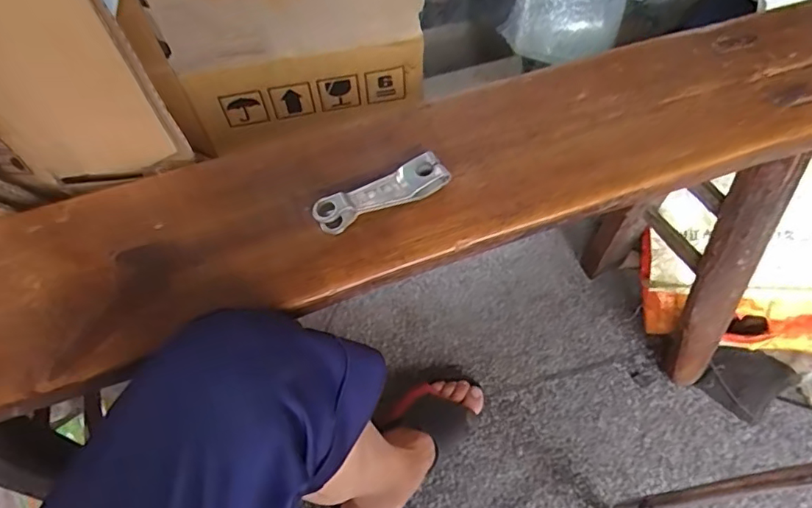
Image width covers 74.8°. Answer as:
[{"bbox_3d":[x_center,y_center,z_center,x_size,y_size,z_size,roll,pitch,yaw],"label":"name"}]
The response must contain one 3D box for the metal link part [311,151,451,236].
[{"bbox_3d":[-0.017,-0.043,0.375,0.098,0.023,0.025,-25,60,-13],"label":"metal link part"}]

